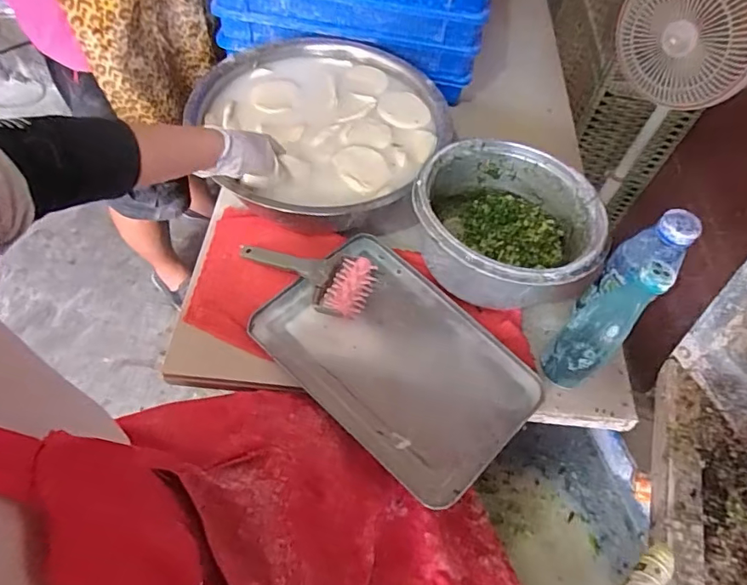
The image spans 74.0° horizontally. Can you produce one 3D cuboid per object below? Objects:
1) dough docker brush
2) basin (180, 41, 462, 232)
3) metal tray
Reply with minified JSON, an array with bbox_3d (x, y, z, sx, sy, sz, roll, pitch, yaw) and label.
[{"bbox_3d":[-0.099,-0.025,0.677,0.195,0.042,0.084,18,57,7],"label":"dough docker brush"},{"bbox_3d":[-0.090,-0.239,0.778,0.364,0.109,0.369,2,57,-3],"label":"basin"},{"bbox_3d":[0.029,0.077,0.636,0.336,0.022,0.225,40,62,20],"label":"metal tray"}]

